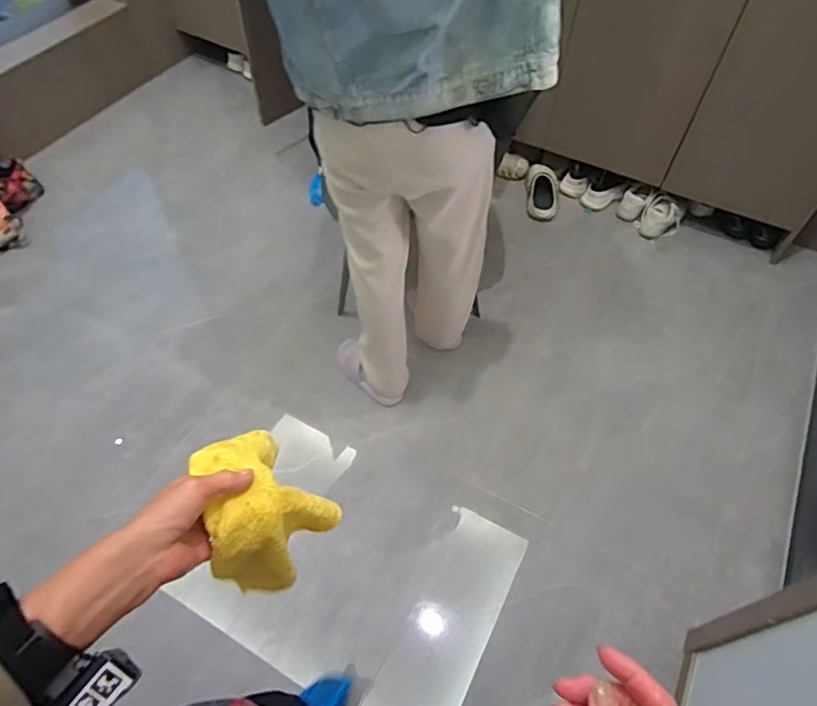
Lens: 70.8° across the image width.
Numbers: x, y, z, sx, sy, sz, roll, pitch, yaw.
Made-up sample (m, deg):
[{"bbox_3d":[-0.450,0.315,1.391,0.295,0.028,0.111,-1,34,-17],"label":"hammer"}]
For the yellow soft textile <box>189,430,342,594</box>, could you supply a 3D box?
[{"bbox_3d":[-0.153,0.170,0.592,0.110,0.197,0.125,32,61,19],"label":"yellow soft textile"}]

